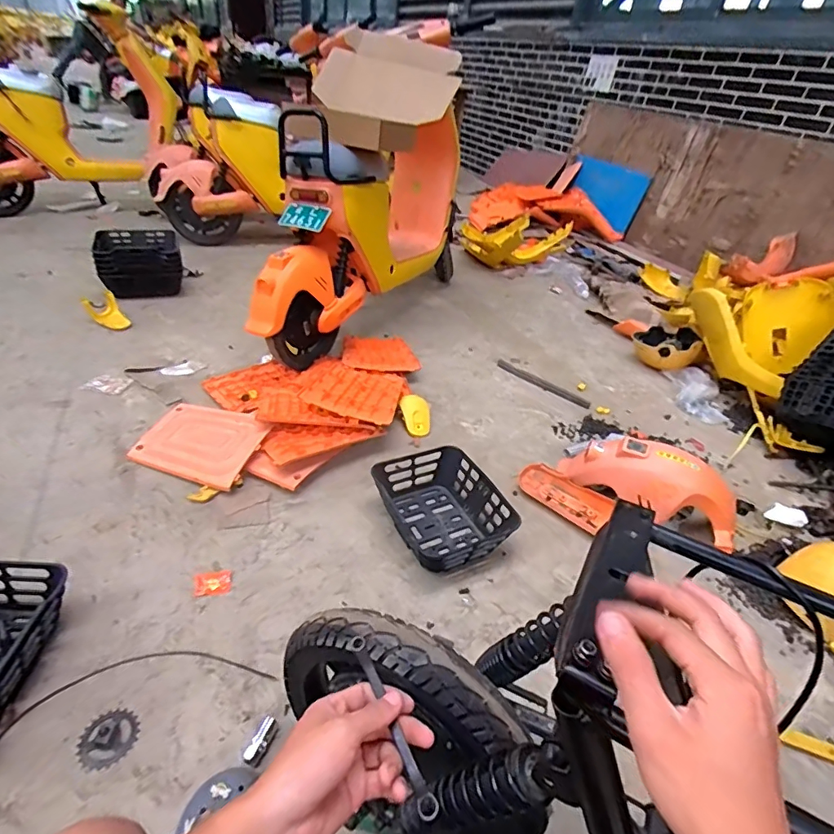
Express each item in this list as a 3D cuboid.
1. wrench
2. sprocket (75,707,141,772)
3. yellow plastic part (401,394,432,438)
[{"bbox_3d":[-0.022,0.247,0.398,0.015,0.011,0.141,-17,49,-25],"label":"wrench"},{"bbox_3d":[-0.506,0.526,0.801,0.089,0.009,0.087,3,37,-2],"label":"sprocket"},{"bbox_3d":[-0.001,-0.006,1.564,0.101,0.026,0.152,-2,64,-22],"label":"yellow plastic part"}]

